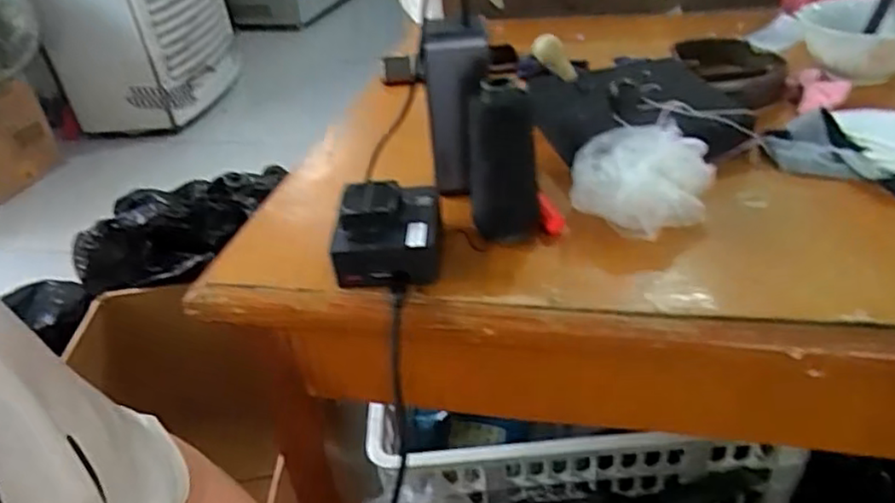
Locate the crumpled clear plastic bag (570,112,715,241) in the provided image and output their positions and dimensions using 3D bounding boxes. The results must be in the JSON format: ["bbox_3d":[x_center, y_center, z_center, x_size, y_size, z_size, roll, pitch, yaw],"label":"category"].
[{"bbox_3d":[0.137,-0.050,0.475,0.095,0.055,0.078,7,37,18],"label":"crumpled clear plastic bag"}]

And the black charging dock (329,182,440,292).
[{"bbox_3d":[-0.041,-0.011,0.456,0.073,0.052,0.075,-5,35,2],"label":"black charging dock"}]

